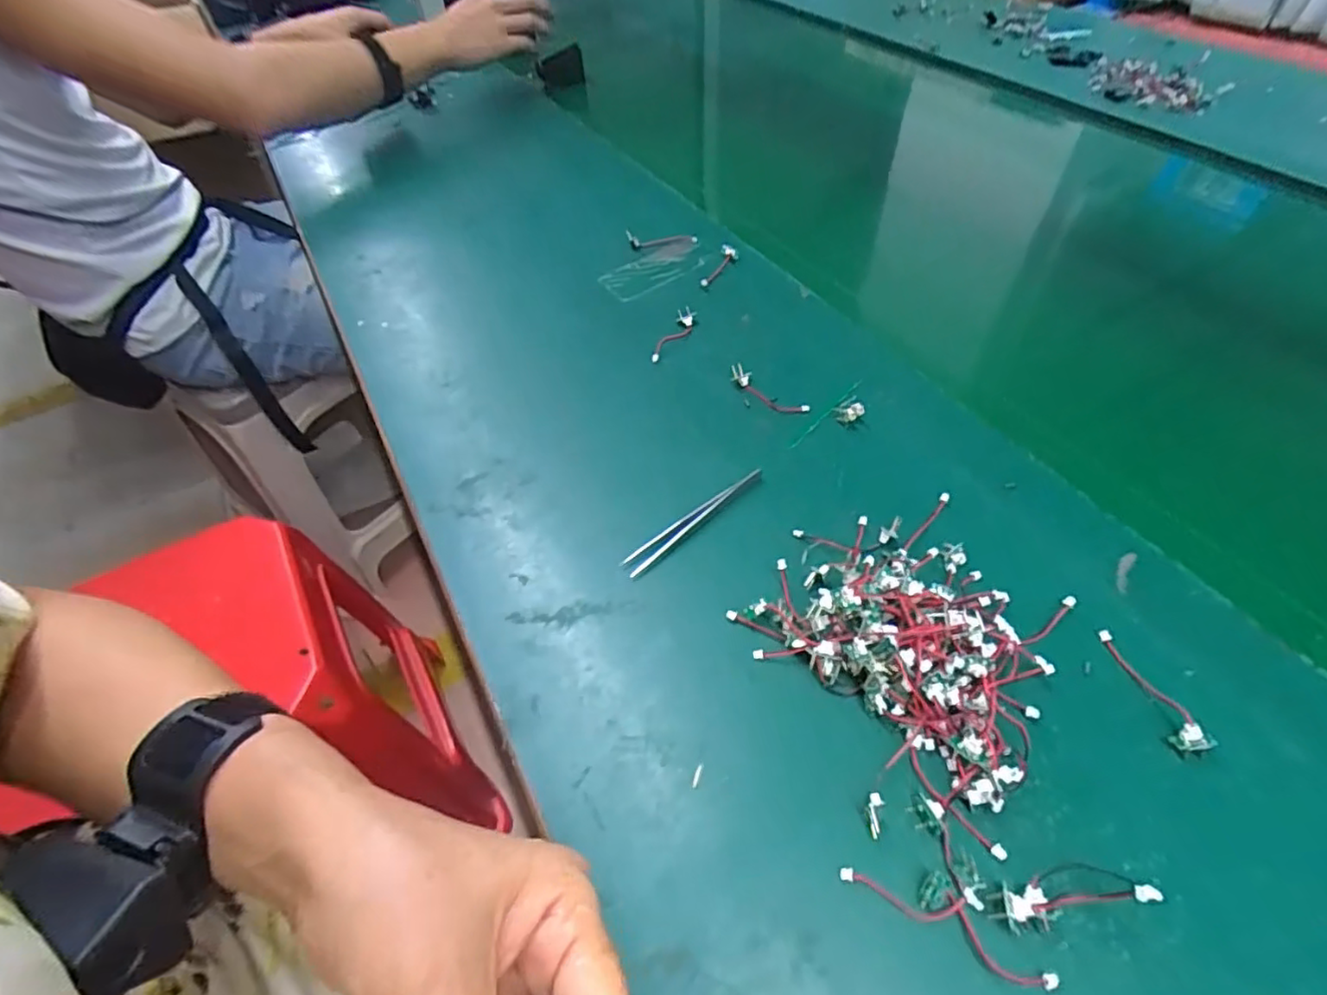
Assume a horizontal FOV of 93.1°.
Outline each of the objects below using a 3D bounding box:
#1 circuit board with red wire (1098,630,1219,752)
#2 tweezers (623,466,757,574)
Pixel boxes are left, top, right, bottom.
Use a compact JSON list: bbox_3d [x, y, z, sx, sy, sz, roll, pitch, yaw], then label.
[{"bbox_3d":[0.228,0.089,0.296,0.013,0.009,0.061,-12,50,-6],"label":"circuit board with red wire"},{"bbox_3d":[0.020,0.013,0.372,0.104,0.010,0.011,-33,56,-22],"label":"tweezers"}]

